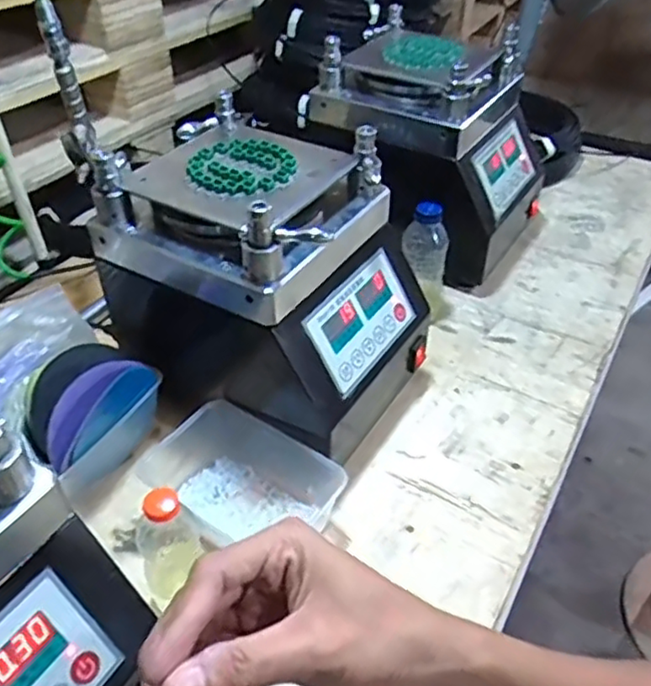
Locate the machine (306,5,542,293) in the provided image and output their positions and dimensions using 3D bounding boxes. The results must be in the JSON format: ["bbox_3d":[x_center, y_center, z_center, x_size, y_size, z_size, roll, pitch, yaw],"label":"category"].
[{"bbox_3d":[0.143,-0.279,0.940,0.297,0.273,0.225,26,48,25],"label":"machine"}]

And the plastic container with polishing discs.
[{"bbox_3d":[-0.237,0.069,0.657,0.086,0.110,0.144,17,45,16],"label":"plastic container with polishing discs"}]

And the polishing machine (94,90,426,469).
[{"bbox_3d":[-0.060,-0.059,0.705,0.285,0.280,0.208,24,47,23],"label":"polishing machine"}]

